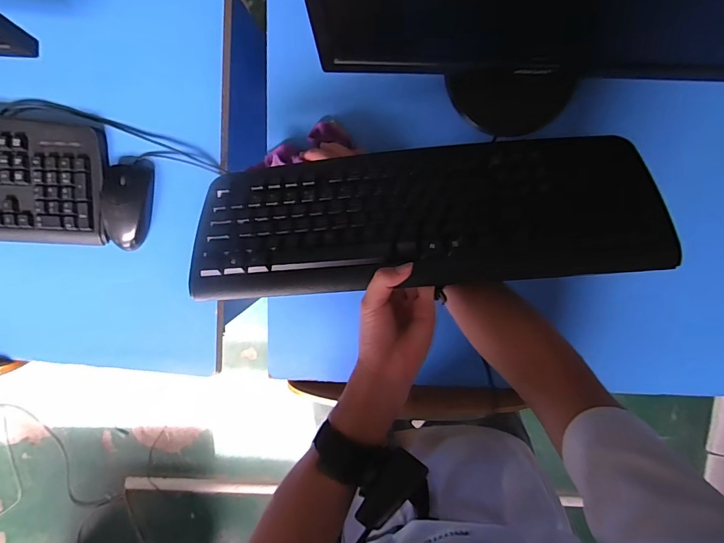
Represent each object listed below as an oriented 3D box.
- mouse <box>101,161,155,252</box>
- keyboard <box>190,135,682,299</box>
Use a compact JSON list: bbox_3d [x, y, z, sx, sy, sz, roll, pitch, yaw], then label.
[{"bbox_3d":[-0.314,-0.087,0.547,0.063,0.027,0.116,6,98,1],"label":"mouse"},{"bbox_3d":[0.055,-0.057,0.413,0.441,0.024,0.158,-3,63,5],"label":"keyboard"}]

